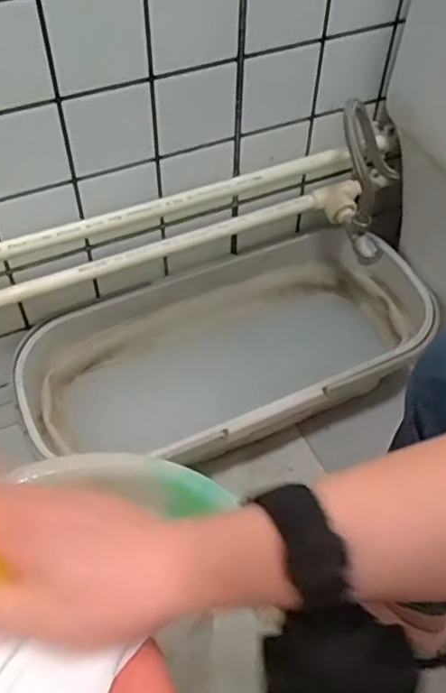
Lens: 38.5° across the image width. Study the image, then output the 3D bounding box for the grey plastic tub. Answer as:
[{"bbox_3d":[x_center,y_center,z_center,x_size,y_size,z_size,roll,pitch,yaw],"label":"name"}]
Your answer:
[{"bbox_3d":[0.010,0.033,0.886,0.533,0.215,0.263,-20,54,-17],"label":"grey plastic tub"}]

